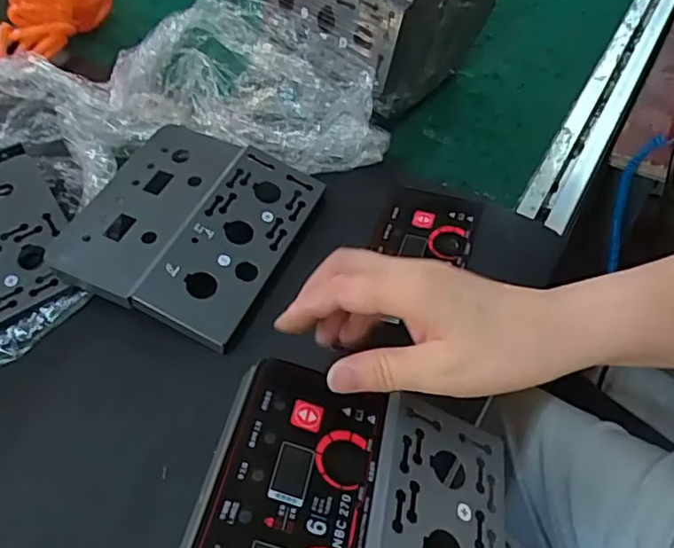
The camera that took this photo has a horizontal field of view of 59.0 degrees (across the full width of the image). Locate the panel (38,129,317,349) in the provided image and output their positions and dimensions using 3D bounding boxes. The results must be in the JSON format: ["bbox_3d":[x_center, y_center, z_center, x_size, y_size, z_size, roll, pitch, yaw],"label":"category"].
[{"bbox_3d":[-0.110,-0.038,0.439,0.155,0.029,0.156,23,59,12],"label":"panel"}]

